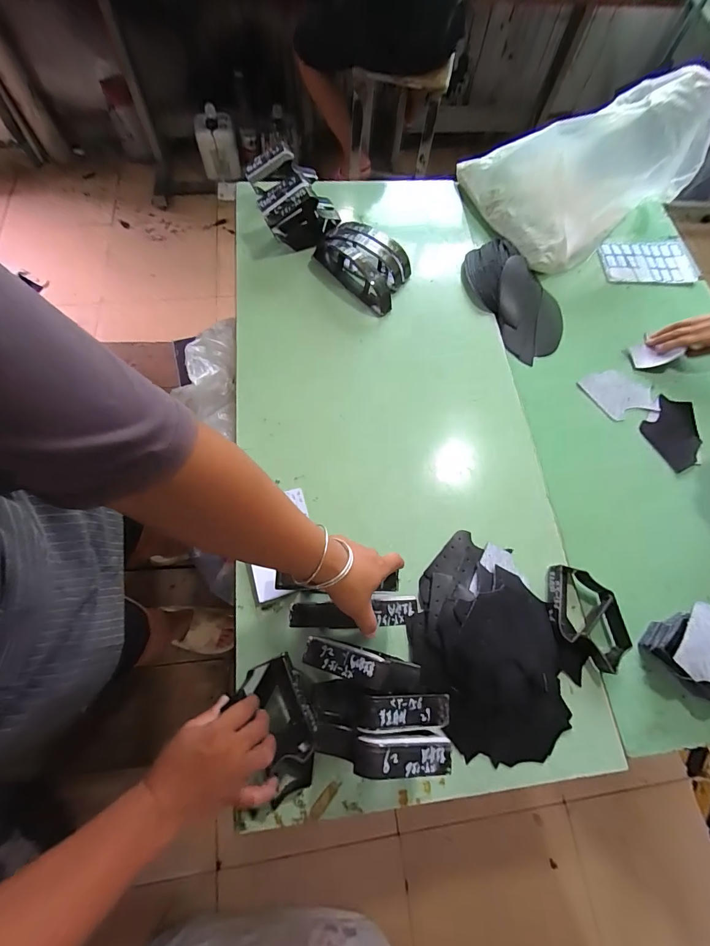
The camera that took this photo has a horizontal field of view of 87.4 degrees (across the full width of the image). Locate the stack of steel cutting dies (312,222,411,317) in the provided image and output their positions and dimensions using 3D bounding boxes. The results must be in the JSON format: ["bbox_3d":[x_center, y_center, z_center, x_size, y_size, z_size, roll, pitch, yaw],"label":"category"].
[{"bbox_3d":[0.014,-0.440,0.774,0.210,0.075,0.128,36,73,10],"label":"stack of steel cutting dies"}]

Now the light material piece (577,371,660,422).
[{"bbox_3d":[0.517,-0.155,0.727,0.130,0.007,0.103,-16,72,-8],"label":"light material piece"}]

